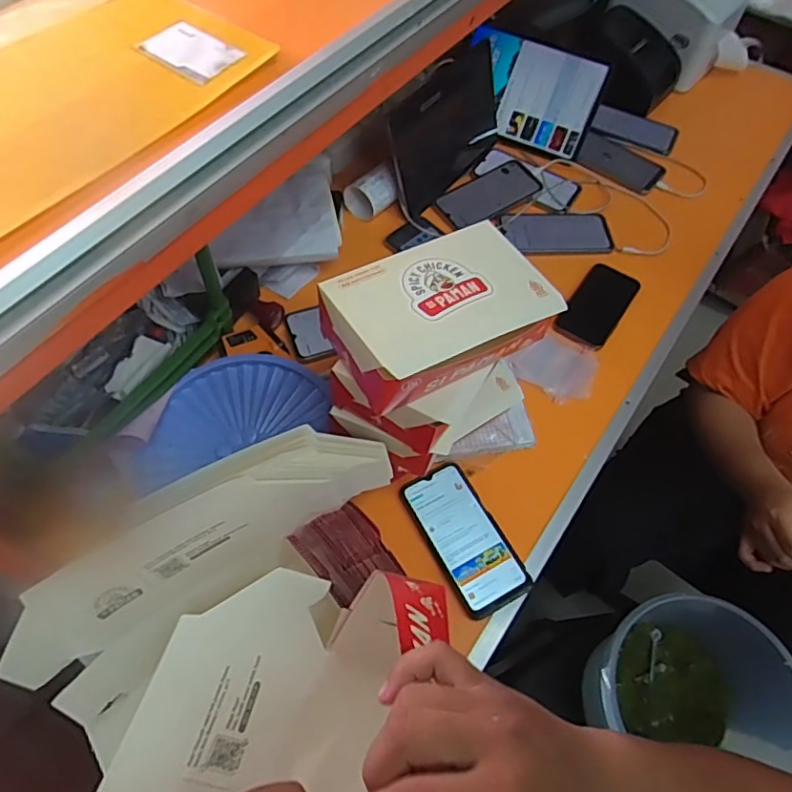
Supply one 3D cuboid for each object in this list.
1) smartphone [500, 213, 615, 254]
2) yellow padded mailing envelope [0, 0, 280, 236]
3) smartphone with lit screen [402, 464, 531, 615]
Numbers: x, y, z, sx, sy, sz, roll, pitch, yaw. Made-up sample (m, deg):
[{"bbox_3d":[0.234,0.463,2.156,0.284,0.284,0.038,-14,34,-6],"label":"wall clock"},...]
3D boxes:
[{"bbox_3d":[0.251,-0.257,0.889,0.168,0.015,0.073,-2,75,-2],"label":"smartphone"},{"bbox_3d":[-0.302,-0.267,0.487,0.227,0.010,0.346,34,64,15],"label":"yellow padded mailing envelope"},{"bbox_3d":[0.077,0.157,0.639,0.077,0.014,0.165,-24,64,-16],"label":"smartphone with lit screen"}]

